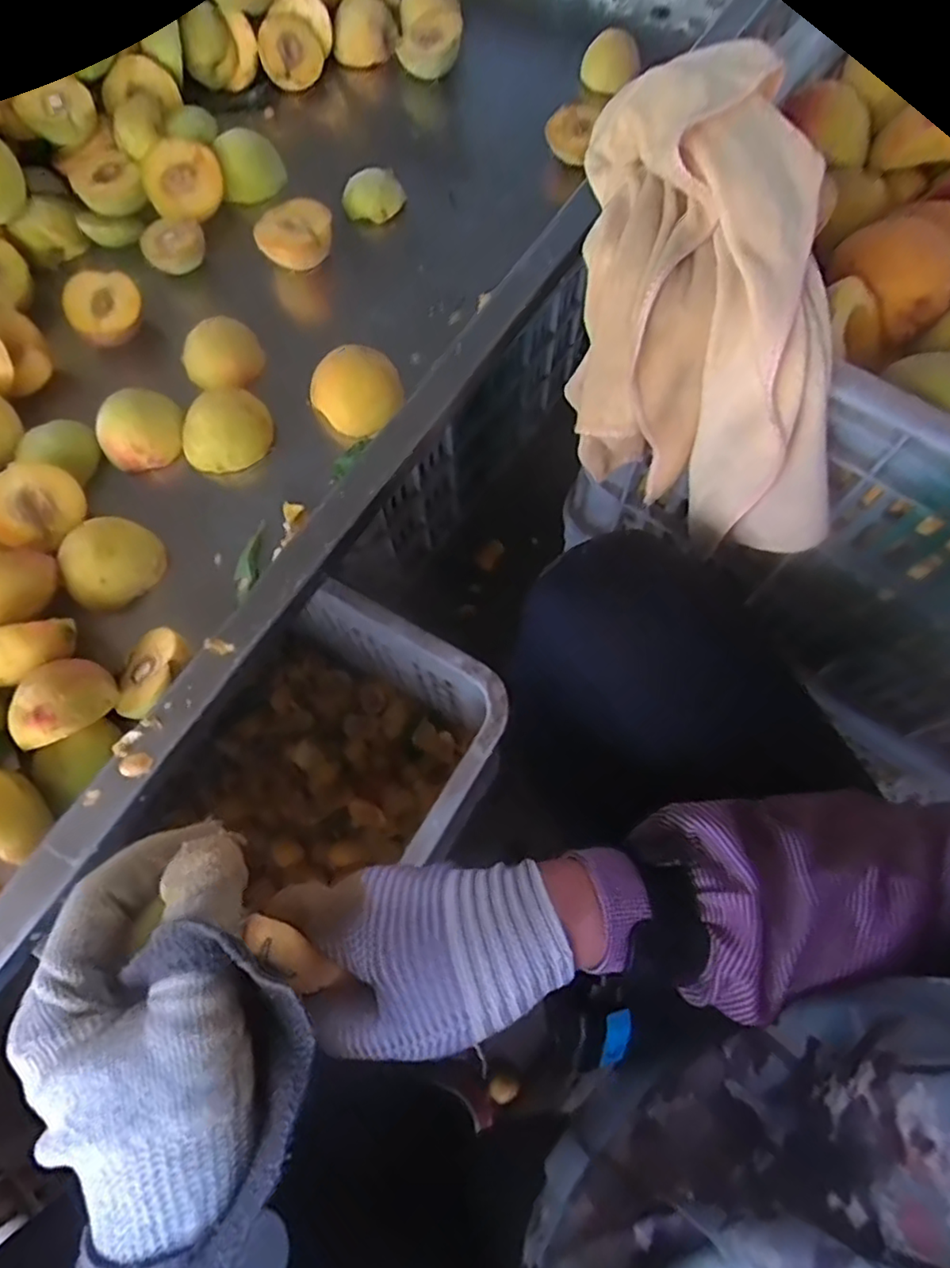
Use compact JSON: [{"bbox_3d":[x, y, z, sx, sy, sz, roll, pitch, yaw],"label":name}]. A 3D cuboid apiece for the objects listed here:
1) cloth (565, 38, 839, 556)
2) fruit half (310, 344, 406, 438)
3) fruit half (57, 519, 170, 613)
[{"bbox_3d":[0.117,-0.167,0.362,0.111,0.156,0.249,-14,71,-4],"label":"cloth"},{"bbox_3d":[-0.084,-0.176,0.467,0.060,0.042,0.054,-32,73,-10],"label":"fruit half"},{"bbox_3d":[-0.244,-0.048,0.426,0.062,0.035,0.051,-42,75,-12],"label":"fruit half"}]

